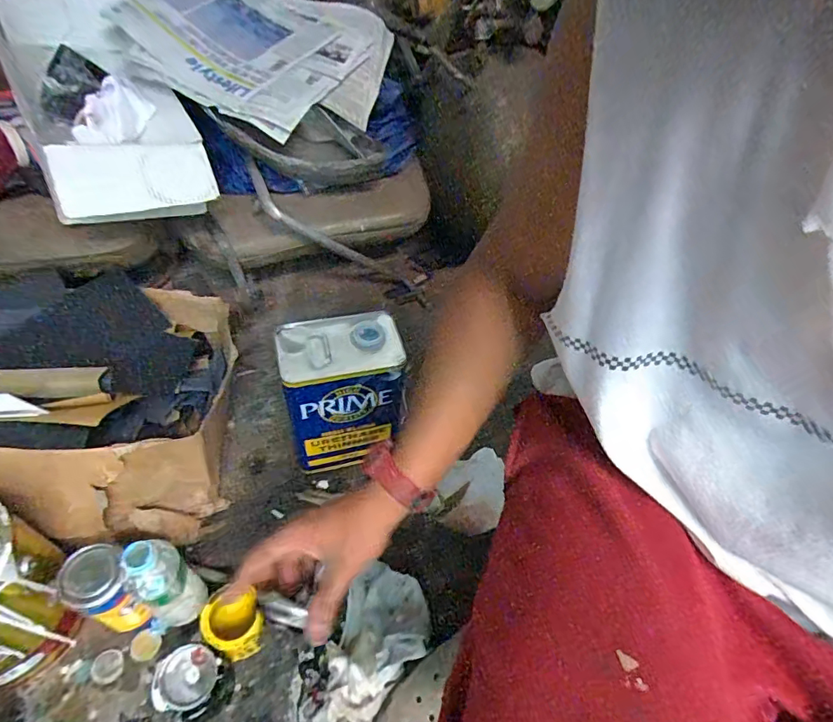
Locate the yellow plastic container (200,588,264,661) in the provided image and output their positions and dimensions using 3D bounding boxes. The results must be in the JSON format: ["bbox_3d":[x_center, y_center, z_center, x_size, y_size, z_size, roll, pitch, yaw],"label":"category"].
[{"bbox_3d":[-0.228,0.336,0.607,0.064,0.062,0.064,2,49,-2],"label":"yellow plastic container"}]

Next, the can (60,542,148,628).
[{"bbox_3d":[-0.374,0.284,0.596,0.062,0.136,0.068,2,49,-2],"label":"can"}]

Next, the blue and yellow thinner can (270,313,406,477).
[{"bbox_3d":[-0.109,0.059,0.741,0.160,0.254,0.100,-8,50,-11],"label":"blue and yellow thinner can"}]

